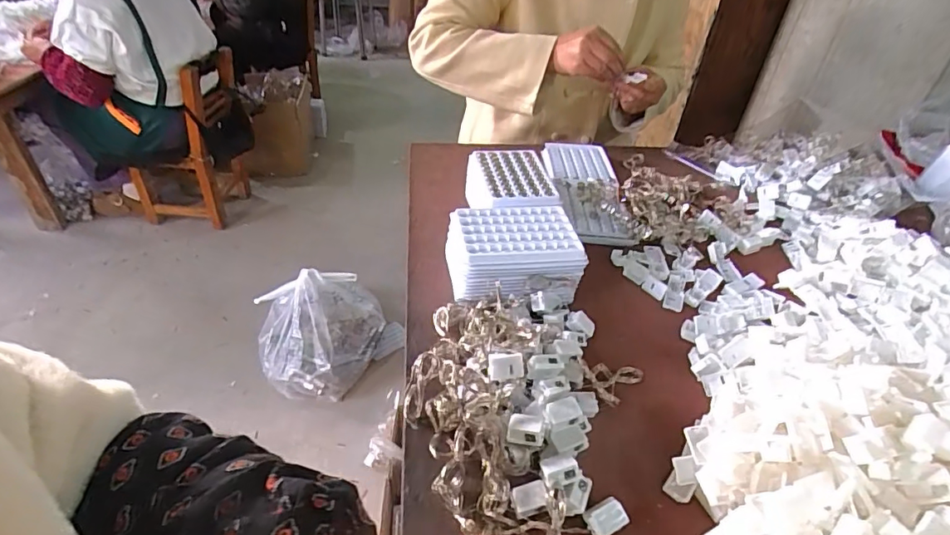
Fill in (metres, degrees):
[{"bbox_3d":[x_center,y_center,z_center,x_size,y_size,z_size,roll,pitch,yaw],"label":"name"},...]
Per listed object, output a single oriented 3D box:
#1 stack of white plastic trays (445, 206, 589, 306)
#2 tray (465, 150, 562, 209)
[{"bbox_3d":[0.038,-0.013,0.540,0.138,0.062,0.105,-3,39,-9],"label":"stack of white plastic trays"},{"bbox_3d":[0.044,-0.094,0.639,0.105,0.055,0.147,-1,39,-6],"label":"tray"}]

